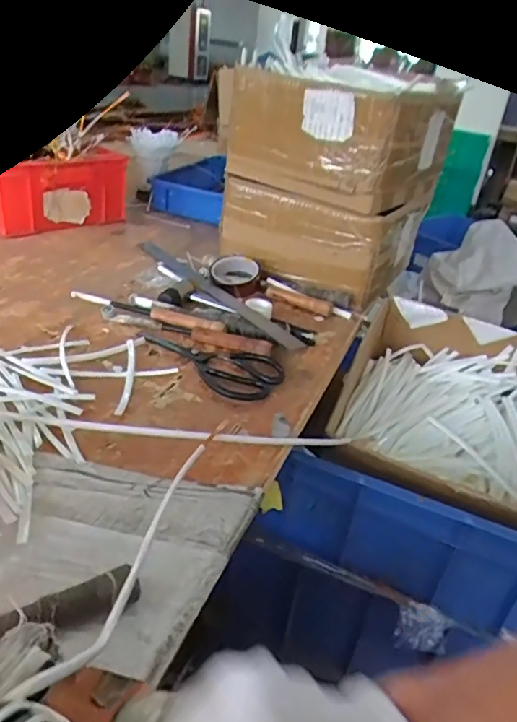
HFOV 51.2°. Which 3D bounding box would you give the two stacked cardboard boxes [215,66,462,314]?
[{"bbox_3d":[0.142,-0.358,1.071,0.331,0.347,0.294,24,34,27],"label":"two stacked cardboard boxes"}]

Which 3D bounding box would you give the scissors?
[{"bbox_3d":[-0.062,-0.007,0.780,0.224,0.012,0.113,31,37,35],"label":"scissors"}]

